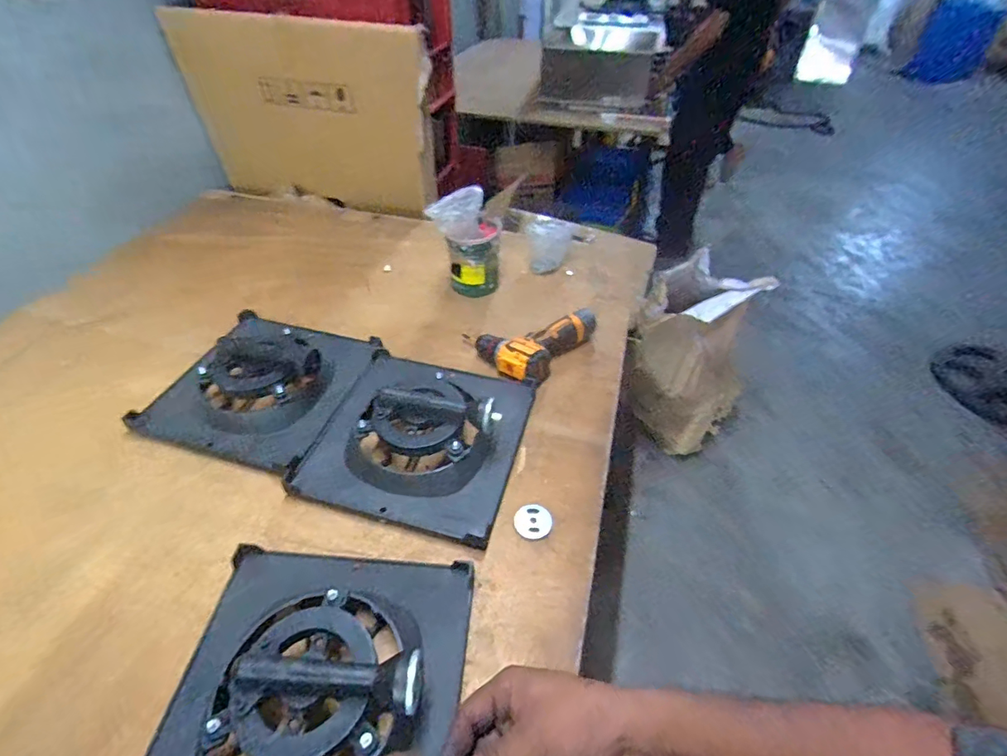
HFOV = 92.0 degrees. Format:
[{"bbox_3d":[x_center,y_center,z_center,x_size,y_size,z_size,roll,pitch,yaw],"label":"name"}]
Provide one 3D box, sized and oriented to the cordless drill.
[{"bbox_3d":[0.047,-0.086,0.887,0.178,0.052,0.203,33,53,29],"label":"cordless drill"}]

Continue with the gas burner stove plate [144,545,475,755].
[{"bbox_3d":[-0.190,0.301,0.476,0.284,0.107,0.283,4,44,3],"label":"gas burner stove plate"}]

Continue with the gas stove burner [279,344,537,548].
[{"bbox_3d":[-0.122,0.051,0.728,0.291,0.096,0.310,12,45,11],"label":"gas stove burner"}]

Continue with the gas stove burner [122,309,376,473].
[{"bbox_3d":[-0.390,-0.010,0.796,0.292,0.074,0.297,16,47,12],"label":"gas stove burner"}]

